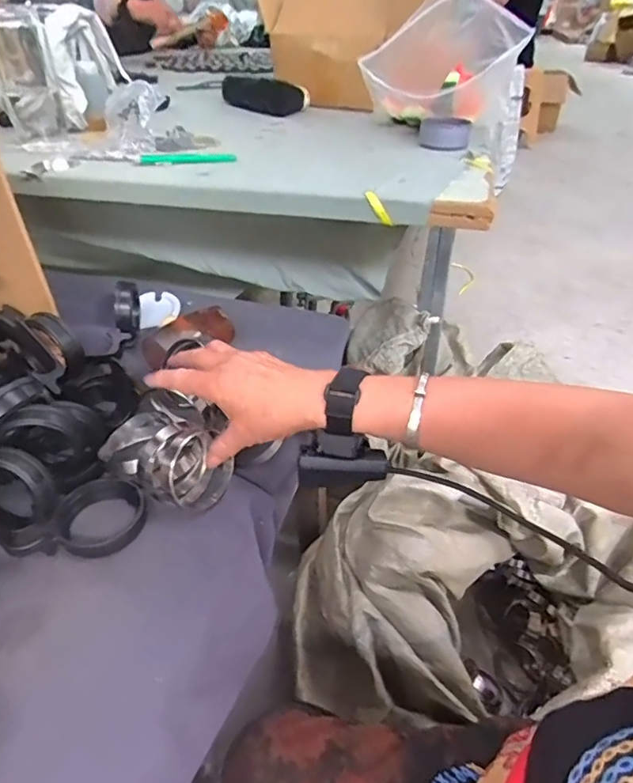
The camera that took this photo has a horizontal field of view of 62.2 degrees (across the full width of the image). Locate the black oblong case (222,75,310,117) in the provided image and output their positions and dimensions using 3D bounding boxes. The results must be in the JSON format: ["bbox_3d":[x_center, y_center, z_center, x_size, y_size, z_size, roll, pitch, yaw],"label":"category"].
[{"bbox_3d":[-0.101,-0.544,0.955,0.073,0.050,0.208,-25,44,-29],"label":"black oblong case"}]

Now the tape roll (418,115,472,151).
[{"bbox_3d":[0.176,-0.354,0.719,0.068,0.036,0.068,8,38,10],"label":"tape roll"}]

